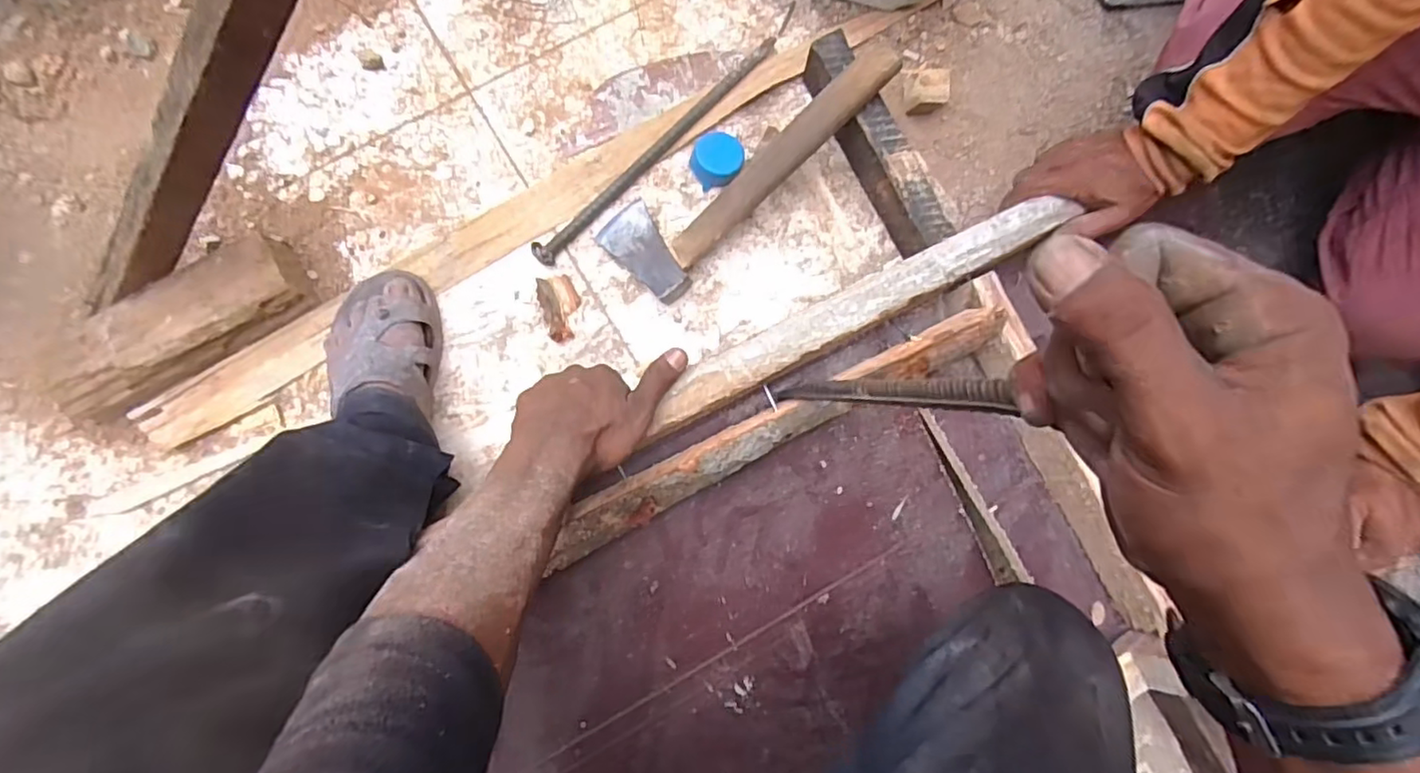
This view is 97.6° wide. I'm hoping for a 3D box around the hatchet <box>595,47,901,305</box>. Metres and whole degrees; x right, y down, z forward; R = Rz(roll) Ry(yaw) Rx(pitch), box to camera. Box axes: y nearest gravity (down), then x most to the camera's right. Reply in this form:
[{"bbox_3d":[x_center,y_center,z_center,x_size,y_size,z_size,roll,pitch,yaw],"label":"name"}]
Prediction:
[{"bbox_3d":[0.033,-0.235,0.629,0.329,0.028,0.111,-46,80,5],"label":"hatchet"}]

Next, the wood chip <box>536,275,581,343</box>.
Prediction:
[{"bbox_3d":[-0.154,-0.082,0.646,0.038,0.016,0.067,-18,85,-7],"label":"wood chip"}]

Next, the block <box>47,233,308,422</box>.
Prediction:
[{"bbox_3d":[-0.508,-0.055,0.589,0.242,0.058,0.085,-30,87,-8],"label":"block"}]

